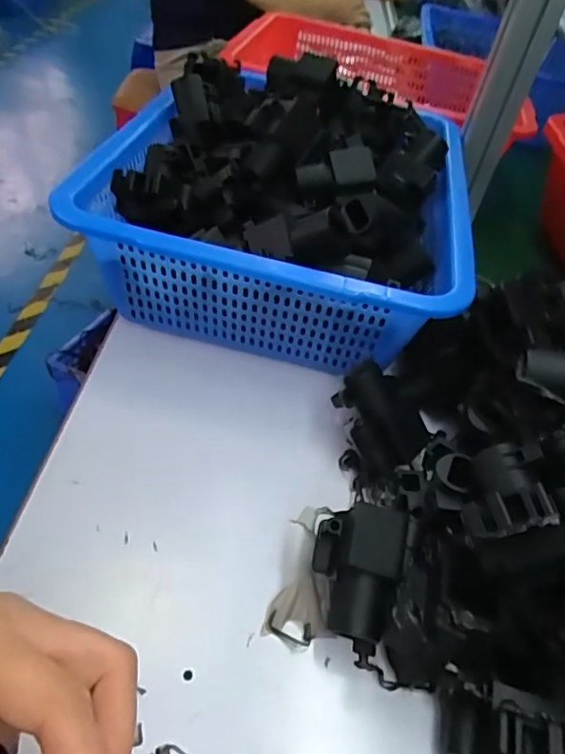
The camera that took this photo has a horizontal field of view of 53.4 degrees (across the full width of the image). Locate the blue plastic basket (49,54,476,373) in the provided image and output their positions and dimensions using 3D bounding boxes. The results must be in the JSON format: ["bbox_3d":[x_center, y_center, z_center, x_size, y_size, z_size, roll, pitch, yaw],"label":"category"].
[{"bbox_3d":[0.003,-0.153,0.517,0.299,0.138,0.342,15,44,3],"label":"blue plastic basket"}]

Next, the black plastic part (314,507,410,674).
[{"bbox_3d":[0.045,0.115,0.317,0.046,0.033,0.079,-7,67,7],"label":"black plastic part"}]

